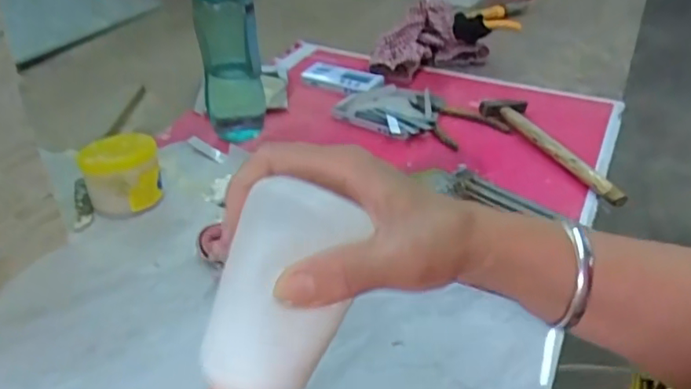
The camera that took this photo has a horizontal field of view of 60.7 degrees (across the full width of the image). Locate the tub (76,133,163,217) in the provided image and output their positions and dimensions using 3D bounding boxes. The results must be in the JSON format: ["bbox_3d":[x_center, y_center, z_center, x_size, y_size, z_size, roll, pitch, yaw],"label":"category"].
[{"bbox_3d":[-0.236,-0.021,0.625,0.077,0.075,0.076,-13,37,-19],"label":"tub"}]

